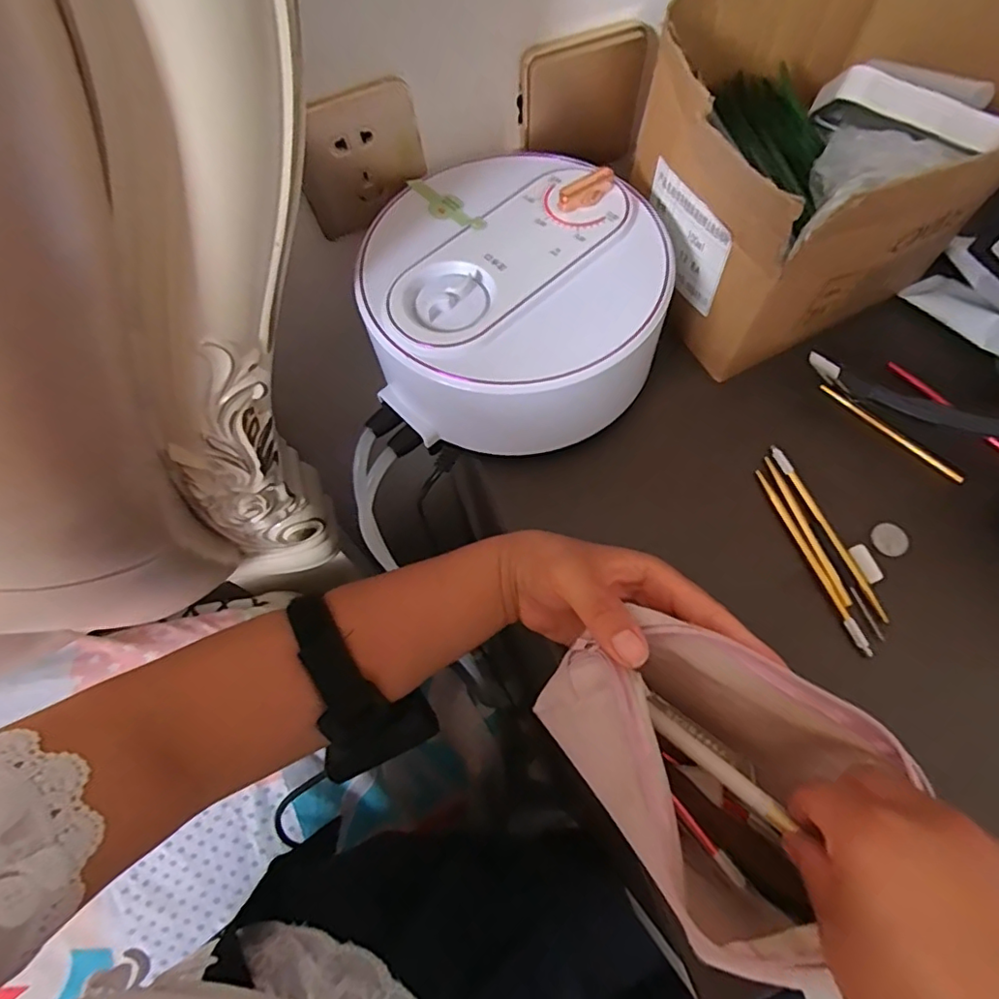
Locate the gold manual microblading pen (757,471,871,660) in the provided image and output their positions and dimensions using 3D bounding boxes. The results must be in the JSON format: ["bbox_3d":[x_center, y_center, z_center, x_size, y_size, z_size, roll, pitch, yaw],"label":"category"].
[{"bbox_3d":[0.201,0.037,0.363,0.006,0.004,0.129,-18,67,-6],"label":"gold manual microblading pen"}]

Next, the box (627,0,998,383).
[{"bbox_3d":[0.213,-0.228,0.381,0.225,0.150,0.203,-20,67,-7],"label":"box"}]

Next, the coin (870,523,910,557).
[{"bbox_3d":[0.256,0.026,0.366,0.023,0.004,0.021,-1,66,1],"label":"coin"}]

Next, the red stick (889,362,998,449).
[{"bbox_3d":[0.330,-0.056,0.395,0.009,0.008,0.125,-37,70,-14],"label":"red stick"}]

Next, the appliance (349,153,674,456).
[{"bbox_3d":[0.012,-0.143,0.385,0.191,0.081,0.197,-1,66,1],"label":"appliance"}]

